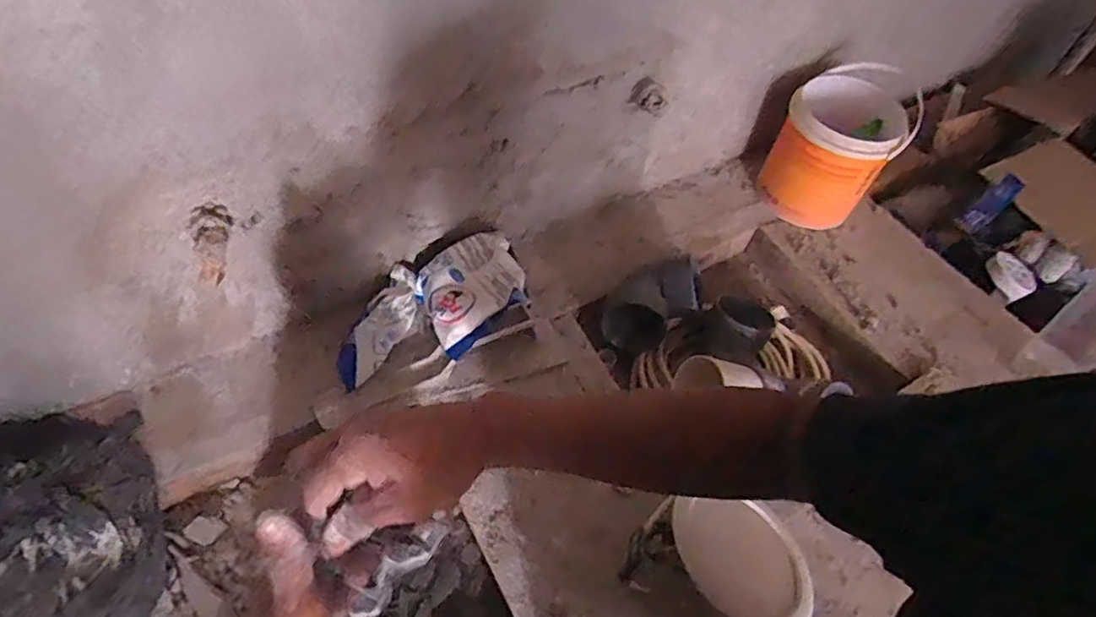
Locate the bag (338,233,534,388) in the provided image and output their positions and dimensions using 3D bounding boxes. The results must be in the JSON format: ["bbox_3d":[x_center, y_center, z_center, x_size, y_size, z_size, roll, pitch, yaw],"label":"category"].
[{"bbox_3d":[-0.138,-0.001,0.720,0.219,0.077,0.155,-11,54,-13],"label":"bag"}]

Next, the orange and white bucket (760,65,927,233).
[{"bbox_3d":[0.431,-0.236,0.924,0.153,0.171,0.206,34,57,20],"label":"orange and white bucket"}]

